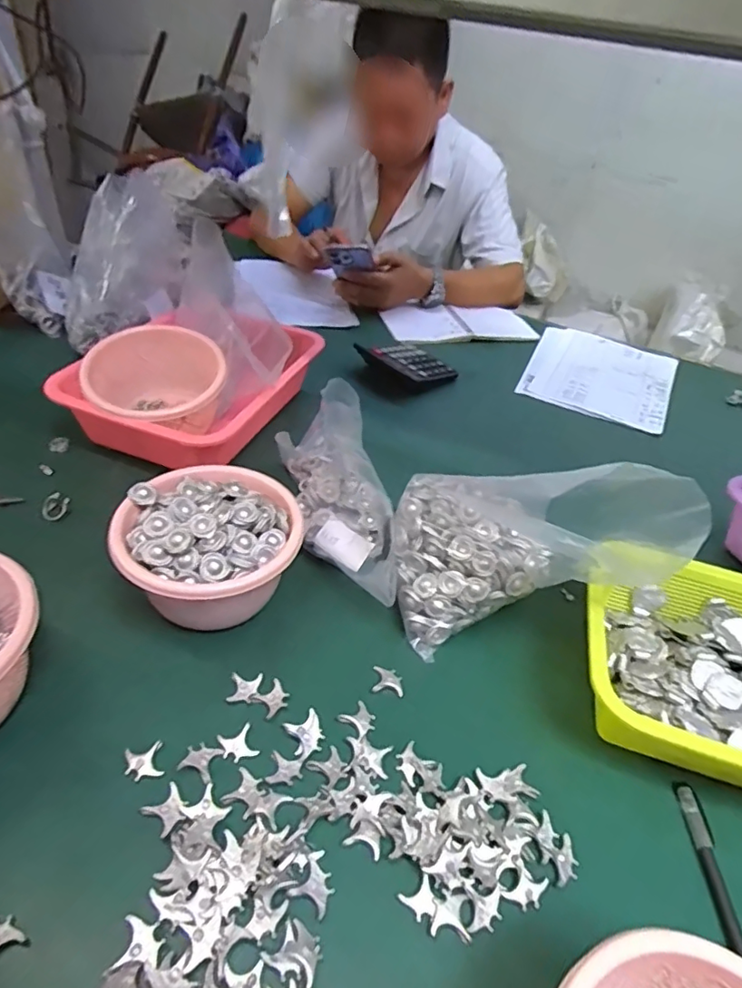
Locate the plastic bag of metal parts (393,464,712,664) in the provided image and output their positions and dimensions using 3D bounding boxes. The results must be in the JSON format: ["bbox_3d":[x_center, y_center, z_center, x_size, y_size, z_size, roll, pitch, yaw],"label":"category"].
[{"bbox_3d":[0.142,0.041,0.491,0.234,0.150,0.134,3,40,-6],"label":"plastic bag of metal parts"}]

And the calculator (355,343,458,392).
[{"bbox_3d":[0.058,-0.207,0.852,0.132,0.035,0.113,-28,52,-35],"label":"calculator"}]

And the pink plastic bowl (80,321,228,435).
[{"bbox_3d":[-0.235,-0.117,0.621,0.146,0.092,0.124,-23,60,-15],"label":"pink plastic bowl"}]

